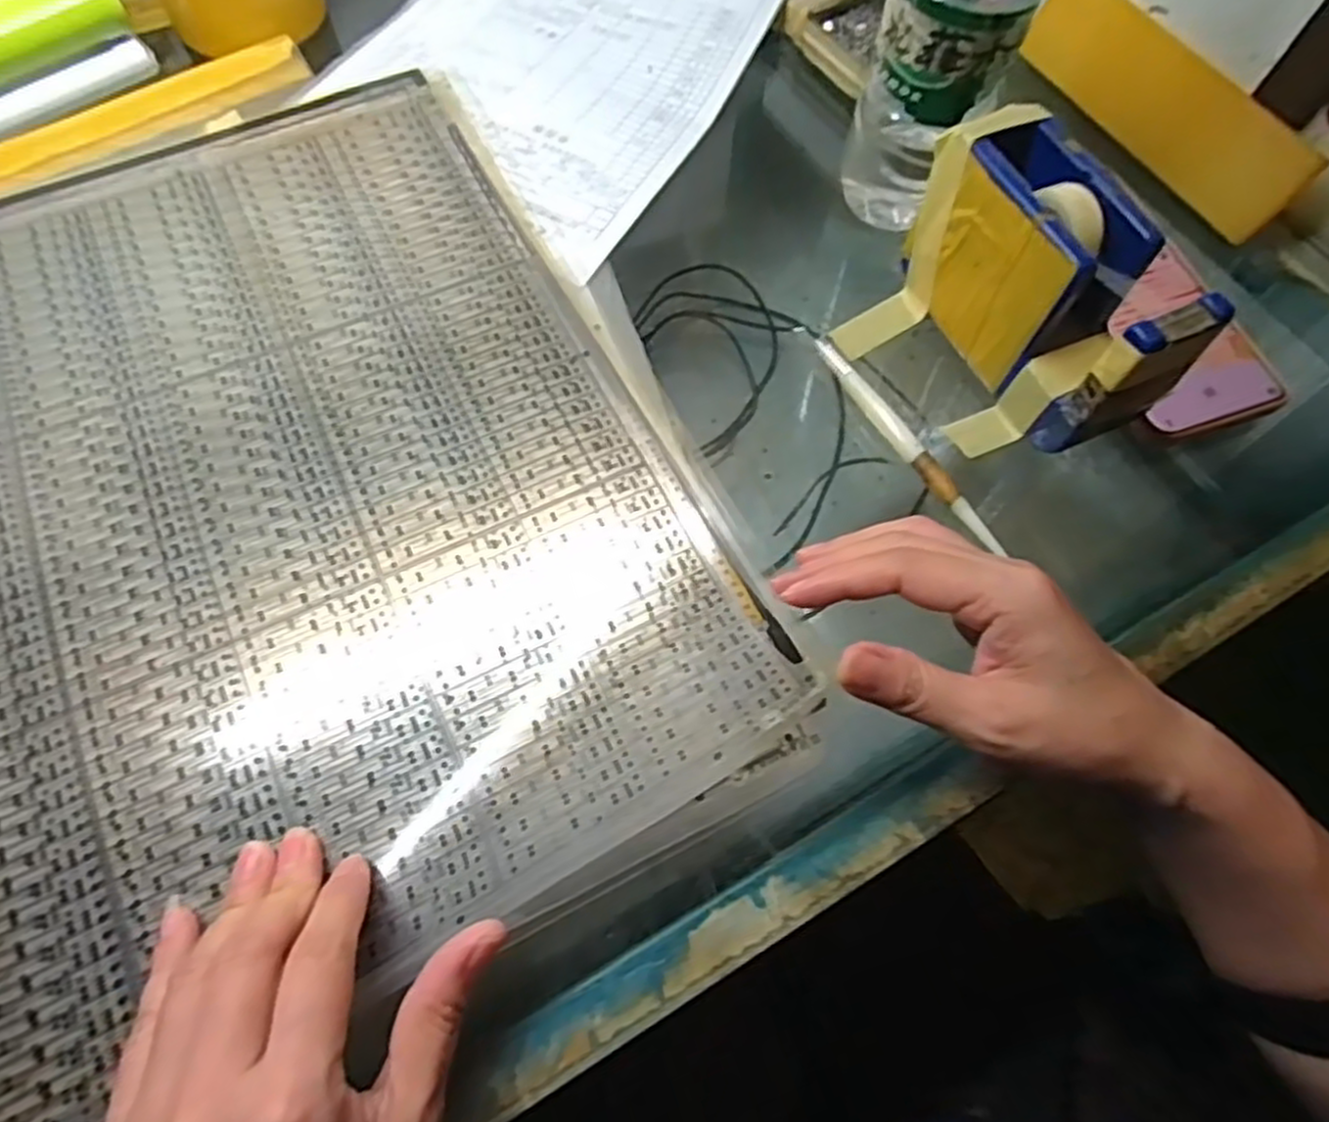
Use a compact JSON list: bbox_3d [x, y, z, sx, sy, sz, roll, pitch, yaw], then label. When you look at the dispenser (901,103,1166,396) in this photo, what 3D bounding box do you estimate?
[{"bbox_3d":[0.161,-0.138,0.349,0.048,0.077,0.103,-24,68,-12],"label":"dispenser"}]

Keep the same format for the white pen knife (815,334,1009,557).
[{"bbox_3d":[0.109,-0.057,0.355,0.010,0.010,0.127,-28,68,-13],"label":"white pen knife"}]

